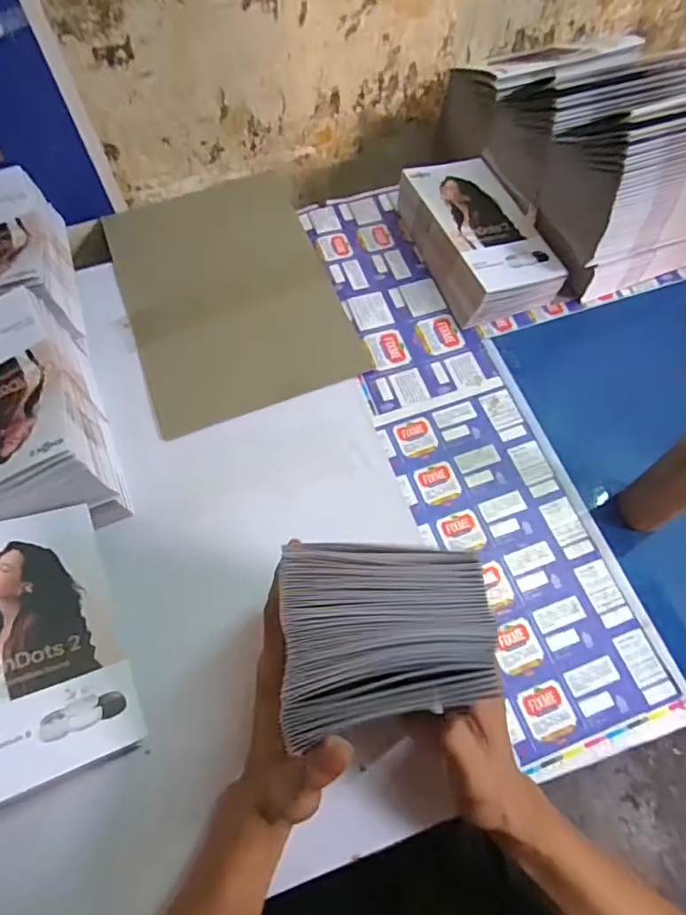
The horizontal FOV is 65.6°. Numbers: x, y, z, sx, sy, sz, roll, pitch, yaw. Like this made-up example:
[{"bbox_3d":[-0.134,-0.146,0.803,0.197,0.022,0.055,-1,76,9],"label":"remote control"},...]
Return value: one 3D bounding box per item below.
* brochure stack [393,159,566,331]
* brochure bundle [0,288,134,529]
[{"bbox_3d":[0.142,-0.231,0.552,0.111,0.056,0.175,-19,67,-8],"label":"brochure stack"},{"bbox_3d":[-0.257,-0.026,0.434,0.099,0.102,0.182,-23,68,-10],"label":"brochure bundle"}]

